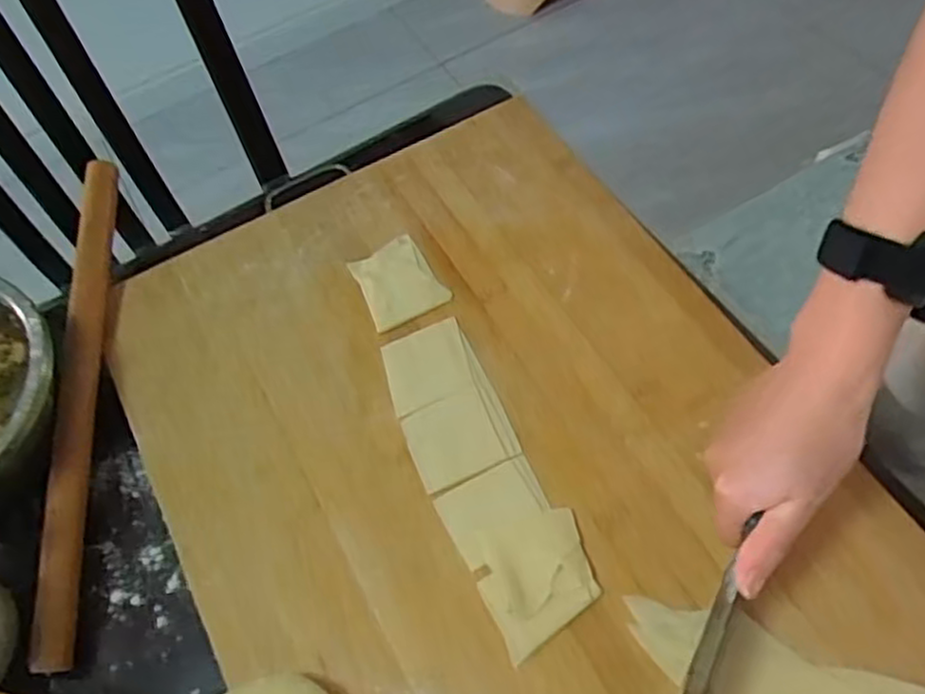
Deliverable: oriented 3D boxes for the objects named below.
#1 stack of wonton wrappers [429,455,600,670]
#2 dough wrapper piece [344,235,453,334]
[{"bbox_3d":[0.037,0.124,0.463,0.069,0.012,0.108,-25,61,-10],"label":"stack of wonton wrappers"},{"bbox_3d":[-0.052,-0.052,0.576,0.059,0.004,0.073,-27,61,-11],"label":"dough wrapper piece"}]

